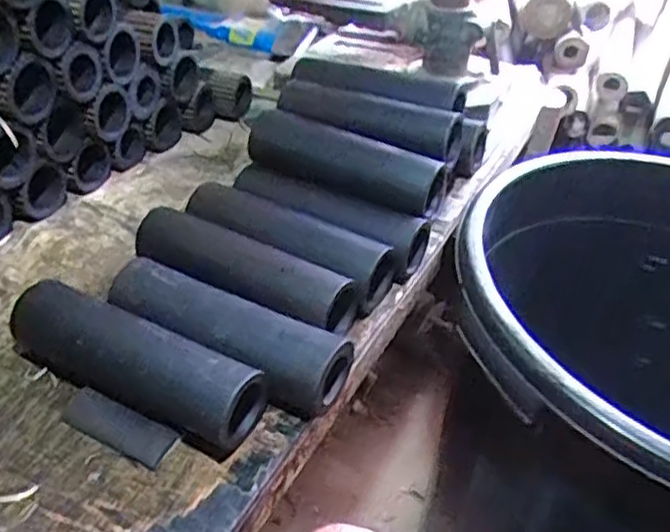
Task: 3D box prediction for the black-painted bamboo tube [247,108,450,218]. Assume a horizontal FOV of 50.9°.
[{"bbox_3d":[0.005,-0.089,0.618,0.183,0.040,0.050,14,37,10],"label":"black-painted bamboo tube"}]

